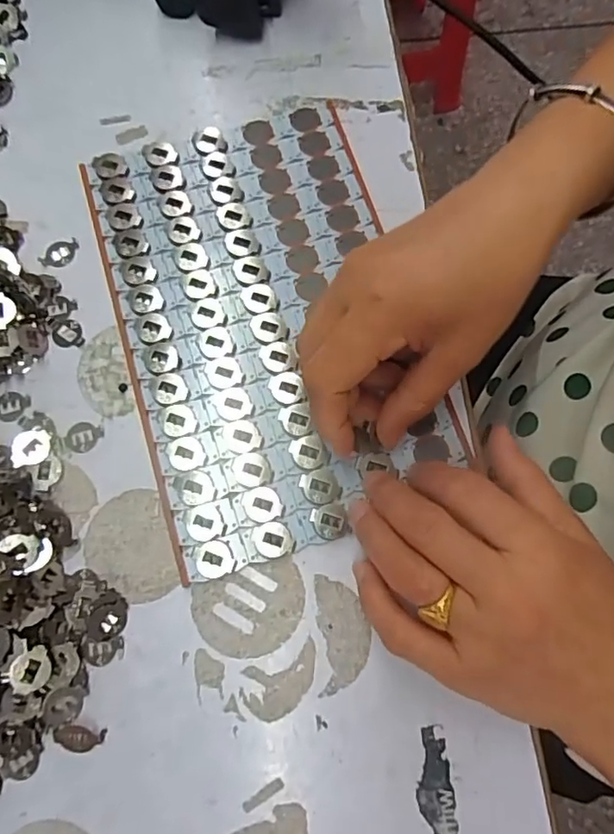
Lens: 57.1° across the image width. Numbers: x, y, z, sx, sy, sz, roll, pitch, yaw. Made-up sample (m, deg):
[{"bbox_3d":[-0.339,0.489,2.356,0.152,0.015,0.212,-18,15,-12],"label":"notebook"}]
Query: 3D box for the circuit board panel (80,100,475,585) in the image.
[{"bbox_3d":[-0.023,-0.058,0.311,0.158,0.006,0.247,-18,75,-5],"label":"circuit board panel"}]

